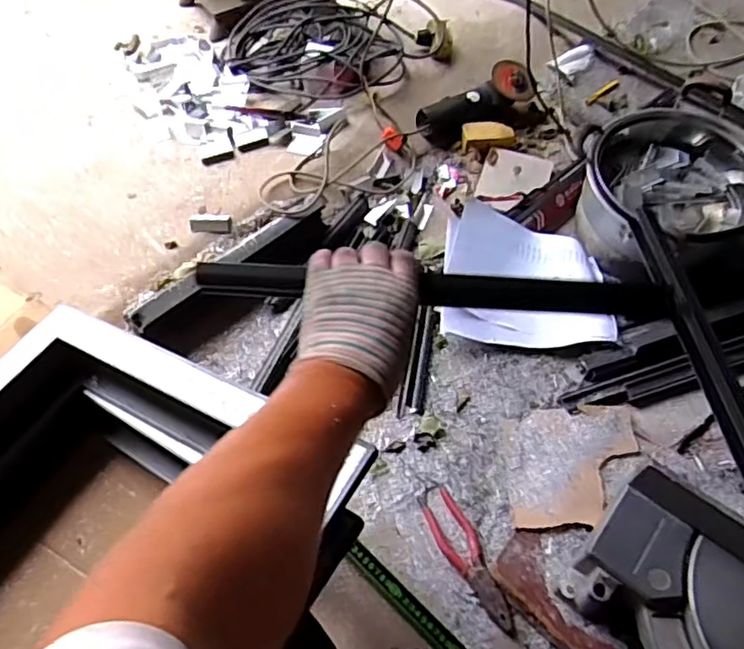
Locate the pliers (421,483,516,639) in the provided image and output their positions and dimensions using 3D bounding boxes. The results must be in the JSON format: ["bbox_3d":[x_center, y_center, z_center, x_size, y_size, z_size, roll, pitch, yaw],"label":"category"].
[{"bbox_3d":[0.128,0.299,0.800,0.050,0.014,0.192,-26,58,-18],"label":"pliers"}]

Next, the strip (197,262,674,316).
[{"bbox_3d":[0.053,-0.035,0.587,0.432,0.038,0.020,3,54,4],"label":"strip"}]

